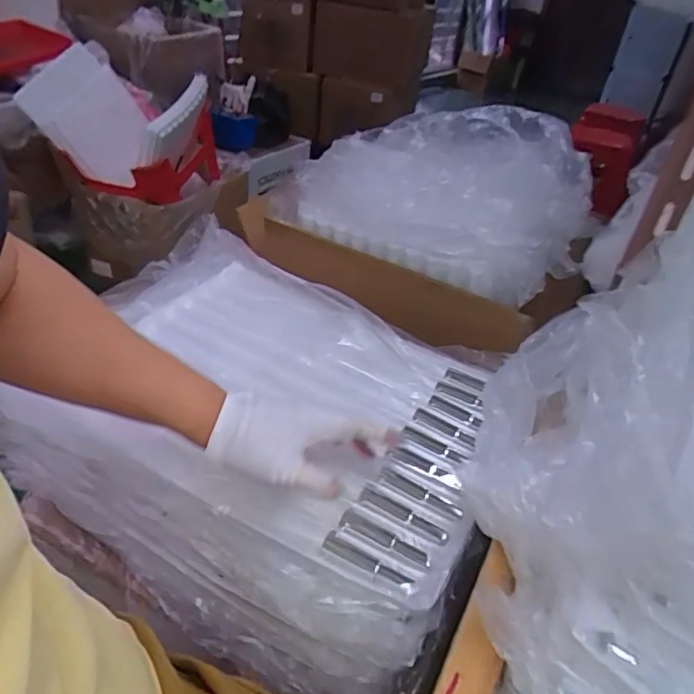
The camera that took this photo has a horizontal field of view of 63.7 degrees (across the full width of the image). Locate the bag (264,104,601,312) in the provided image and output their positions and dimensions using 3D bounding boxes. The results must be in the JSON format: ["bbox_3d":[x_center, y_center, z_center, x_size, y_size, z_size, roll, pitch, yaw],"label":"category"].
[{"bbox_3d":[0.140,-0.234,0.806,0.407,0.158,0.333,31,41,29],"label":"bag"}]

